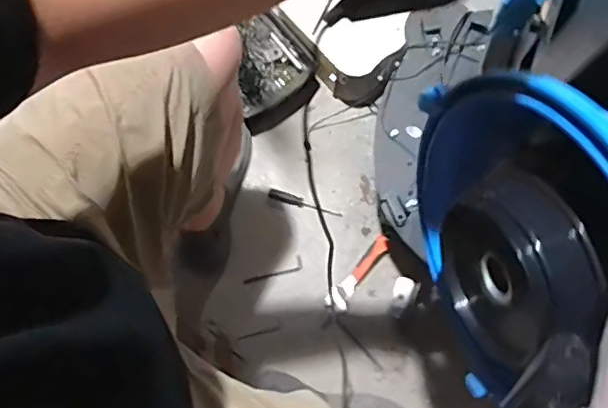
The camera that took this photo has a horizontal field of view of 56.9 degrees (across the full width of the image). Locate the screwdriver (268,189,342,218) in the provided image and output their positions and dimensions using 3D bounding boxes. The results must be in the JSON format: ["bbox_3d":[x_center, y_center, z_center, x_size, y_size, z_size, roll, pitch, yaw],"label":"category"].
[{"bbox_3d":[0.002,0.001,1.062,0.140,0.018,0.021,19,77,3],"label":"screwdriver"}]

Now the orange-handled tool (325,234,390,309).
[{"bbox_3d":[0.103,0.126,1.033,0.038,0.019,0.160,40,79,8],"label":"orange-handled tool"}]

